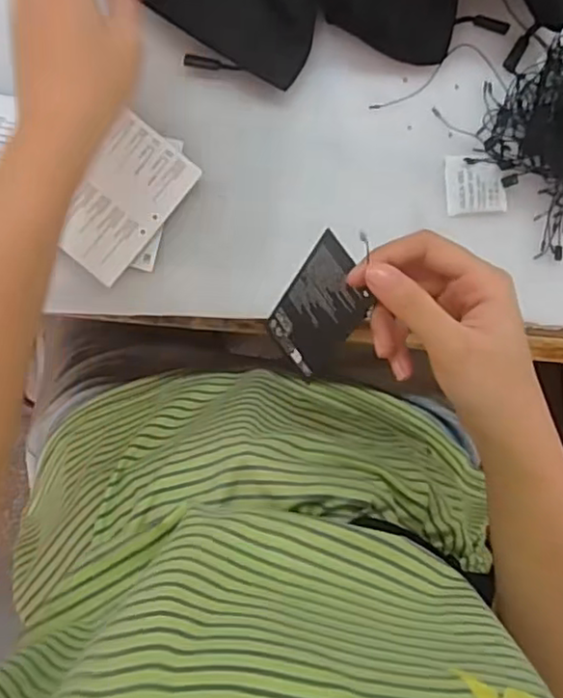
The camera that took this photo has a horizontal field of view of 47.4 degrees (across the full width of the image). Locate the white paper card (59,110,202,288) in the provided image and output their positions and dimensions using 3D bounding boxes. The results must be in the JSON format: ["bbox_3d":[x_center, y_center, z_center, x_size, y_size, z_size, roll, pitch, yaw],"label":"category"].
[{"bbox_3d":[-0.106,-0.099,0.429,0.060,0.011,0.099,38,95,-6],"label":"white paper card"}]

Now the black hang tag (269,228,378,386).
[{"bbox_3d":[0.022,-0.022,0.372,0.052,0.004,0.082,56,137,19],"label":"black hang tag"}]

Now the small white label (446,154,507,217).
[{"bbox_3d":[0.133,-0.112,0.437,0.040,0.004,0.038,-5,98,-1],"label":"small white label"}]

